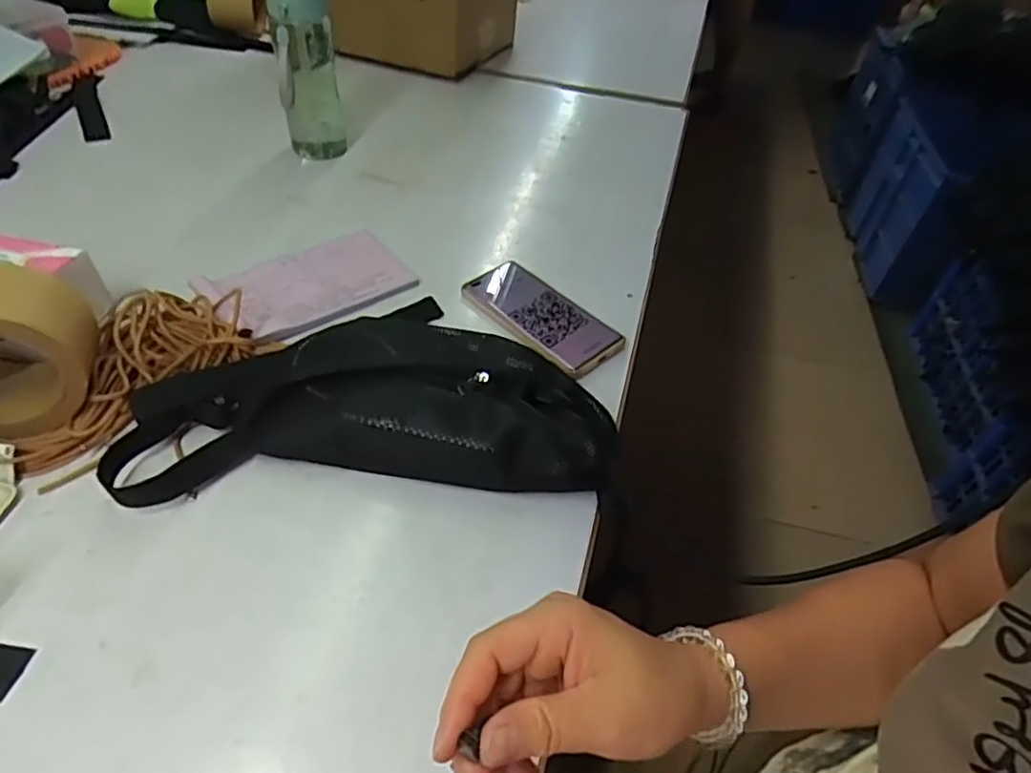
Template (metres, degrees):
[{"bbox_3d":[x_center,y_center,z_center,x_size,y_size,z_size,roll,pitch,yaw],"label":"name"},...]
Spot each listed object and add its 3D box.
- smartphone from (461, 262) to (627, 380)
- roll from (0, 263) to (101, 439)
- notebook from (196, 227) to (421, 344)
[{"bbox_3d":[0.021,-0.071,0.620,0.081,0.016,0.170,-30,56,-30],"label":"smartphone"},{"bbox_3d":[-0.371,-0.026,0.453,0.102,0.110,0.089,-10,48,-15],"label":"roll"},{"bbox_3d":[-0.202,-0.104,0.622,0.186,0.018,0.113,-29,55,-29],"label":"notebook"}]

